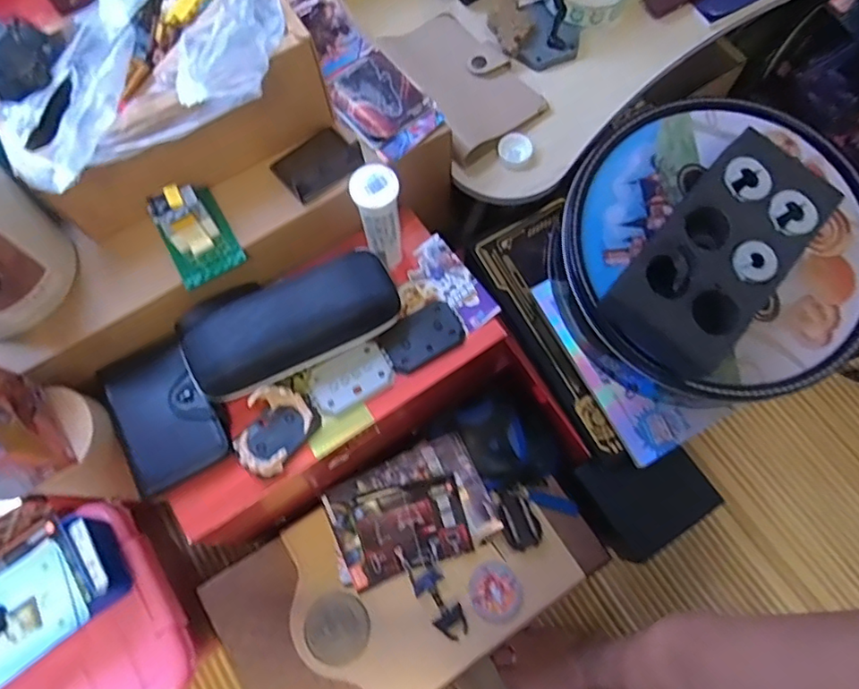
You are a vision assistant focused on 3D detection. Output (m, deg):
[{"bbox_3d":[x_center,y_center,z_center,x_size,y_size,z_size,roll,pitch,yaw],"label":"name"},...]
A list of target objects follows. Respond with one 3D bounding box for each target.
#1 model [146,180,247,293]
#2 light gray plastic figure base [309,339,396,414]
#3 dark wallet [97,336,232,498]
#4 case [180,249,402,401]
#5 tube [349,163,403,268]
[{"bbox_3d":[-0.173,-0.086,0.407,0.047,0.052,0.072,-30,74,-9],"label":"model"},{"bbox_3d":[-0.063,0.026,0.446,0.067,0.004,0.040,-28,74,-9],"label":"light gray plastic figure base"},{"bbox_3d":[-0.207,0.050,0.436,0.067,0.017,0.113,-31,74,-9],"label":"dark wallet"},{"bbox_3d":[-0.105,-0.016,0.433,0.166,0.050,0.076,-28,74,-9],"label":"case"},{"bbox_3d":[-0.037,-0.092,0.431,0.031,0.108,0.030,0,72,0],"label":"tube"}]

